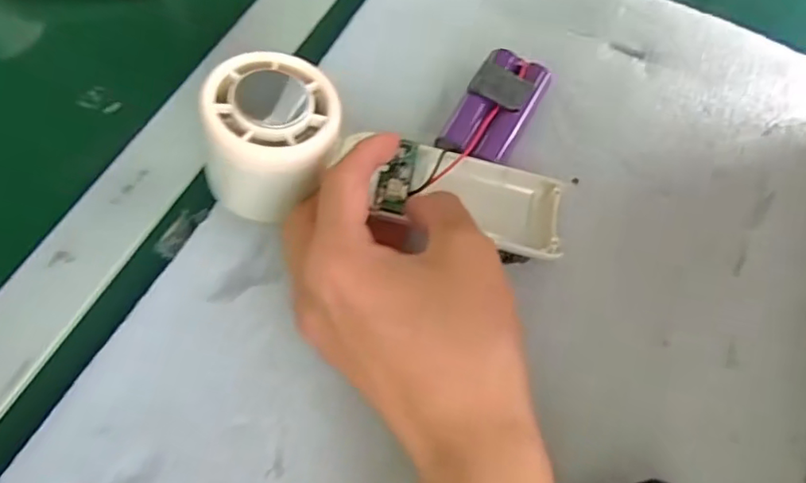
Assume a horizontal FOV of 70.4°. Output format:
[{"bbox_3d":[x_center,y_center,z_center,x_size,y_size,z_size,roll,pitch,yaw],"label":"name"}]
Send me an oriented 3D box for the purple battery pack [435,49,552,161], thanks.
[{"bbox_3d":[0.047,-0.067,0.291,0.034,0.017,0.068,26,65,11],"label":"purple battery pack"}]

